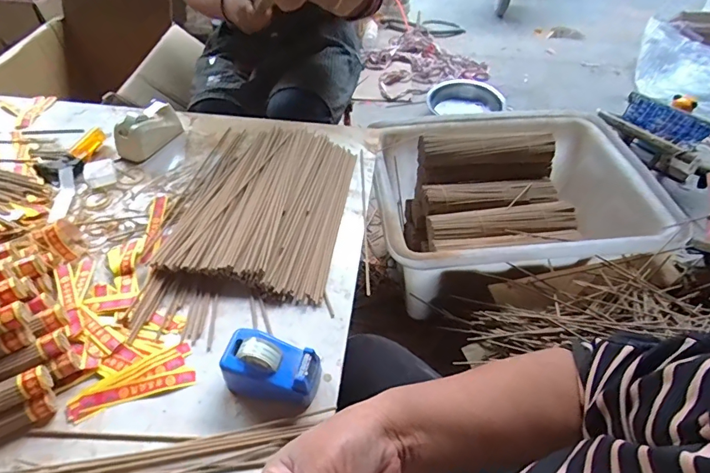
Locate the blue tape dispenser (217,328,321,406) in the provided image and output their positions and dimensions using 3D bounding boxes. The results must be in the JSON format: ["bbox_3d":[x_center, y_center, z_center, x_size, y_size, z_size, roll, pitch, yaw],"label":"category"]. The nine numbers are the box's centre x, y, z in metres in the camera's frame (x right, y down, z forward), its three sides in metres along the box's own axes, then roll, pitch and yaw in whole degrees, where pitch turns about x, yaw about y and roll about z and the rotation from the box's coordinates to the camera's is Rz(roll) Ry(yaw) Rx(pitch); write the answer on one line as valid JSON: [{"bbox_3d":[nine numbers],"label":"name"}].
[{"bbox_3d":[-0.089,0.144,0.479,0.101,0.060,0.058,15,49,12],"label":"blue tape dispenser"}]

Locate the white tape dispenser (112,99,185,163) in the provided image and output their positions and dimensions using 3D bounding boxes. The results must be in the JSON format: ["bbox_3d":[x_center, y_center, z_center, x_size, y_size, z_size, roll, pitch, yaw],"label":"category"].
[{"bbox_3d":[-0.362,-0.188,0.773,0.054,0.065,0.119,20,50,16],"label":"white tape dispenser"}]

